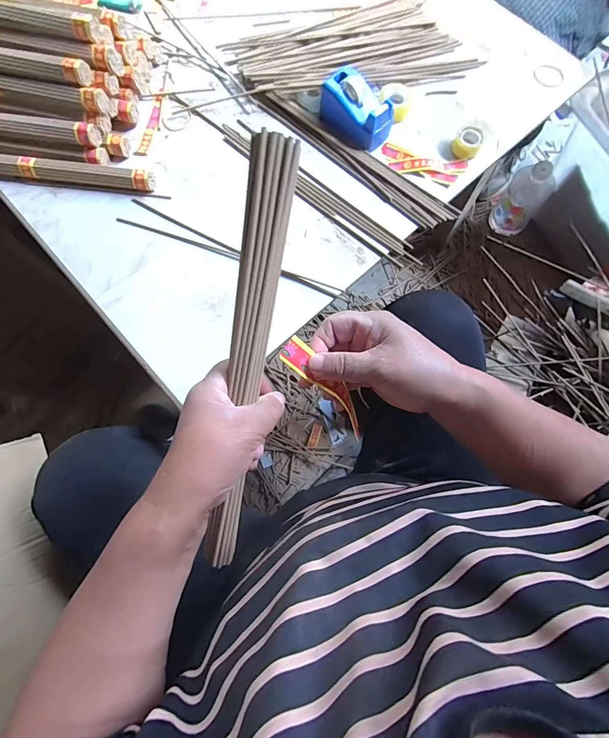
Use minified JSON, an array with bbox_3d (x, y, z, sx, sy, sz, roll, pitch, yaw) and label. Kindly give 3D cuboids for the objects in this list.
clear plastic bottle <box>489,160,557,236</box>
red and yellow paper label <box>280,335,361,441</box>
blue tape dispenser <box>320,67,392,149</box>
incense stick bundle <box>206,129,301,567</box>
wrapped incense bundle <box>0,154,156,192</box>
[{"bbox_3d":[0.540,-0.423,0.899,0.099,0.187,0.072,41,79,9],"label":"clear plastic bottle"},{"bbox_3d":[0.018,0.015,0.281,0.021,0.007,0.094,-46,105,-10],"label":"red and yellow paper label"},{"bbox_3d":[0.071,-0.359,0.502,0.104,0.049,0.058,42,79,9],"label":"blue tape dispenser"},{"bbox_3d":[-0.043,0.010,0.261,0.026,0.019,0.312,11,108,2],"label":"incense stick bundle"},{"bbox_3d":[-0.359,-0.271,0.488,0.309,0.023,0.031,6,76,1],"label":"wrapped incense bundle"}]

